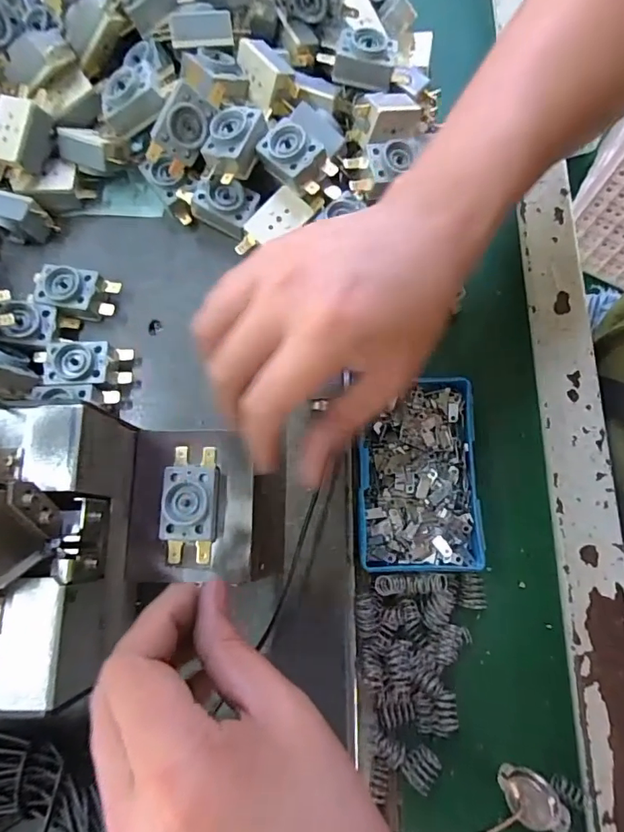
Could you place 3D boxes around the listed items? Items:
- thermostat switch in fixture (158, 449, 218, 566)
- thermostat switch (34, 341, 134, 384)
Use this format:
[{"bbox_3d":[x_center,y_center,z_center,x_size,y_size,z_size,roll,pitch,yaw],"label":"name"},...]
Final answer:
[{"bbox_3d":[-0.064,0.046,0.255,0.027,0.011,0.060,-1,76,2],"label":"thermostat switch in fixture"},{"bbox_3d":[-0.138,-0.031,0.296,0.052,0.013,0.026,-1,76,2],"label":"thermostat switch"}]

